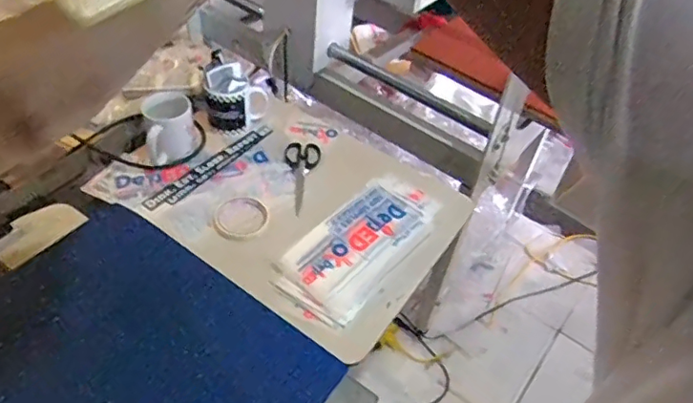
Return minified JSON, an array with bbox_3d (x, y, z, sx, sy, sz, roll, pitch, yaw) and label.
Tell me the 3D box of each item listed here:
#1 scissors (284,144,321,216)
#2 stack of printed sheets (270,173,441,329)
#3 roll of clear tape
[{"bbox_3d":[-0.083,-0.046,0.998,0.066,0.014,0.148,4,59,-3],"label":"scissors"},{"bbox_3d":[0.029,0.064,0.888,0.141,0.030,0.314,33,51,23],"label":"stack of printed sheets"},{"bbox_3d":[-0.176,0.028,0.906,0.084,0.014,0.093,23,47,14],"label":"roll of clear tape"}]

